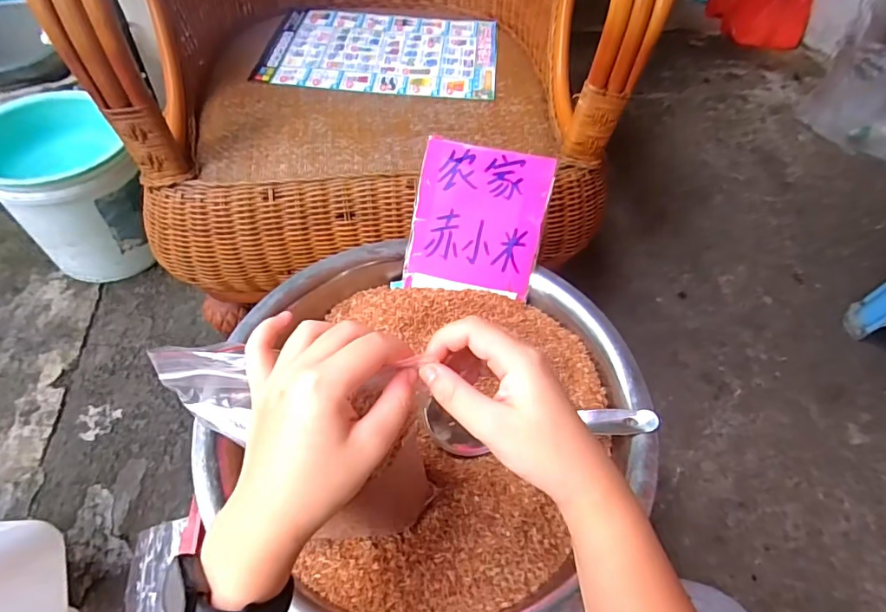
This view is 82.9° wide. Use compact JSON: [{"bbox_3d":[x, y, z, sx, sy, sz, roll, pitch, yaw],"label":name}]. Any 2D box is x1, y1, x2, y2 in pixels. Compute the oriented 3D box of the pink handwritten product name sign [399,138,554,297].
[{"bbox_3d":[0.039,-0.096,0.569,0.146,0.163,0.005,11,12,6],"label":"pink handwritten product name sign"}]

